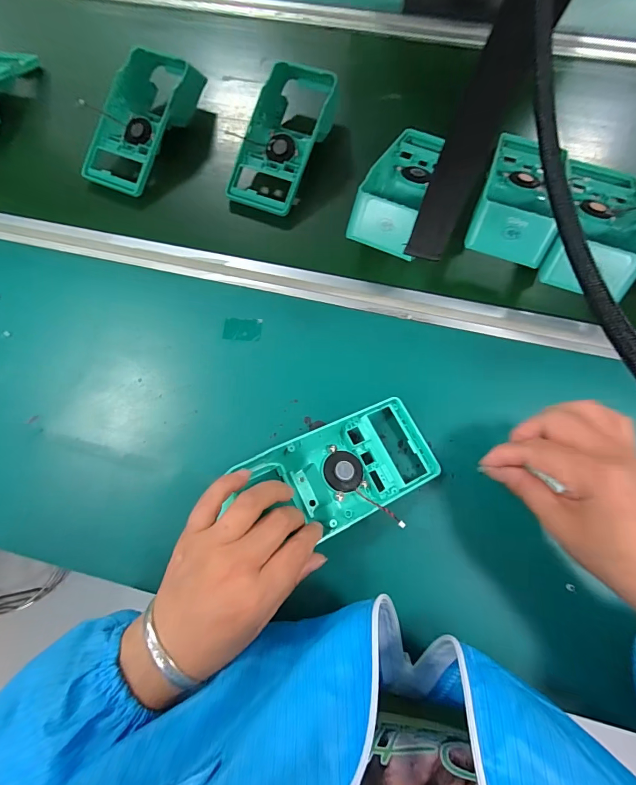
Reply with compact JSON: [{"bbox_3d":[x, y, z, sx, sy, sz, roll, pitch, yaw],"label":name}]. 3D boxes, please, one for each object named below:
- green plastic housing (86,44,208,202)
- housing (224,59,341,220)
[{"bbox_3d":[-0.215,-0.335,0.460,0.087,0.059,0.193,25,75,9],"label":"green plastic housing"},{"bbox_3d":[-0.039,-0.305,0.441,0.093,0.052,0.189,23,74,9],"label":"housing"}]

